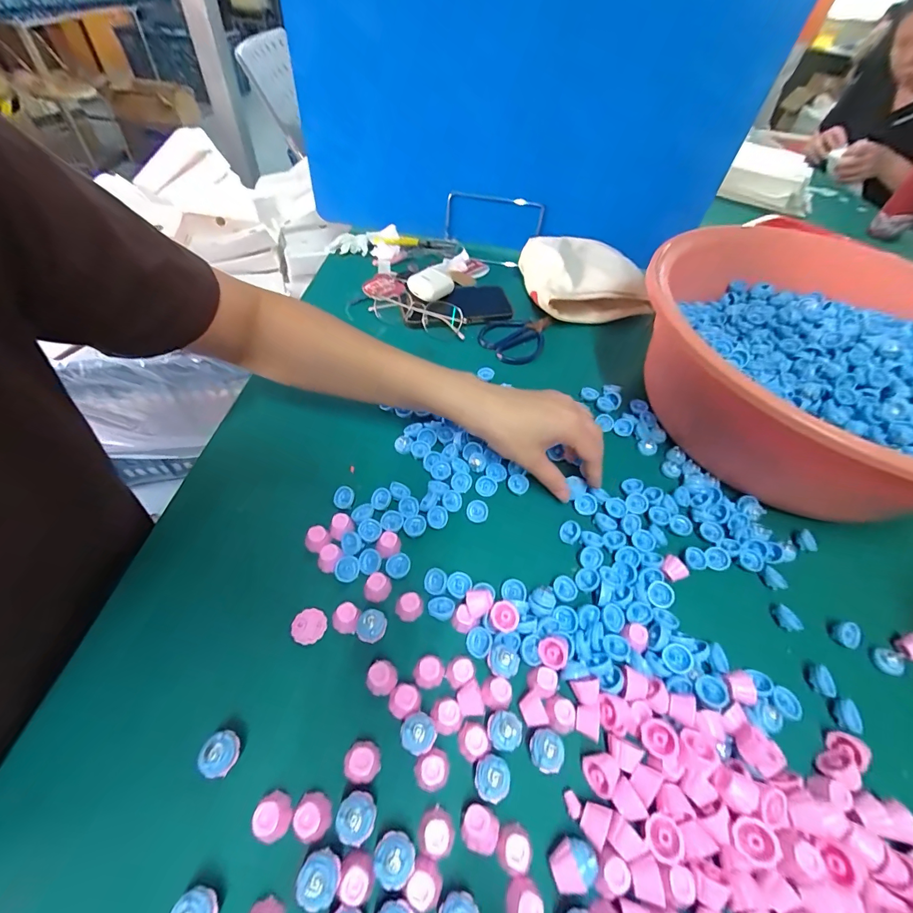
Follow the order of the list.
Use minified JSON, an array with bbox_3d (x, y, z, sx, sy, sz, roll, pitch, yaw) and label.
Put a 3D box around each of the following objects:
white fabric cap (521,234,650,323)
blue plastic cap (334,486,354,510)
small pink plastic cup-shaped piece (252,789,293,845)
[{"bbox_3d":[0.171,-0.245,0.553,0.143,0.066,0.131,3,51,-4],"label":"white fabric cap"},{"bbox_3d":[-0.097,0.036,0.344,0.017,0.010,0.017,3,51,-4],"label":"blue plastic cap"},{"bbox_3d":[-0.100,0.197,0.217,0.017,0.016,0.019,-23,57,-22],"label":"small pink plastic cup-shaped piece"}]

